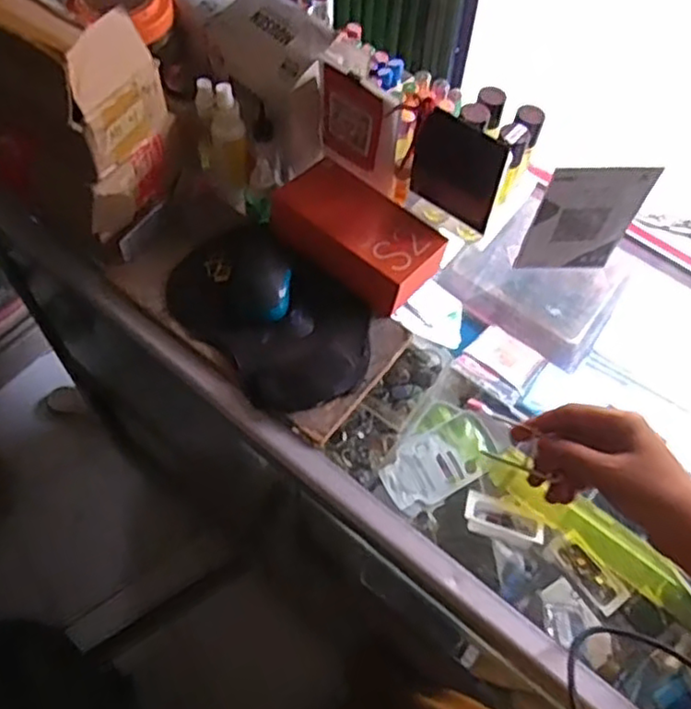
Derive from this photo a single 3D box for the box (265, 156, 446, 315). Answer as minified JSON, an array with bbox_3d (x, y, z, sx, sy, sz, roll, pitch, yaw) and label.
[{"bbox_3d":[0.013,-0.132,0.708,0.180,0.041,0.103,39,66,17],"label":"box"}]

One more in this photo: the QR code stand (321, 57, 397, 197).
[{"bbox_3d":[0.012,-0.233,0.691,0.100,0.113,0.023,40,66,17],"label":"QR code stand"}]

